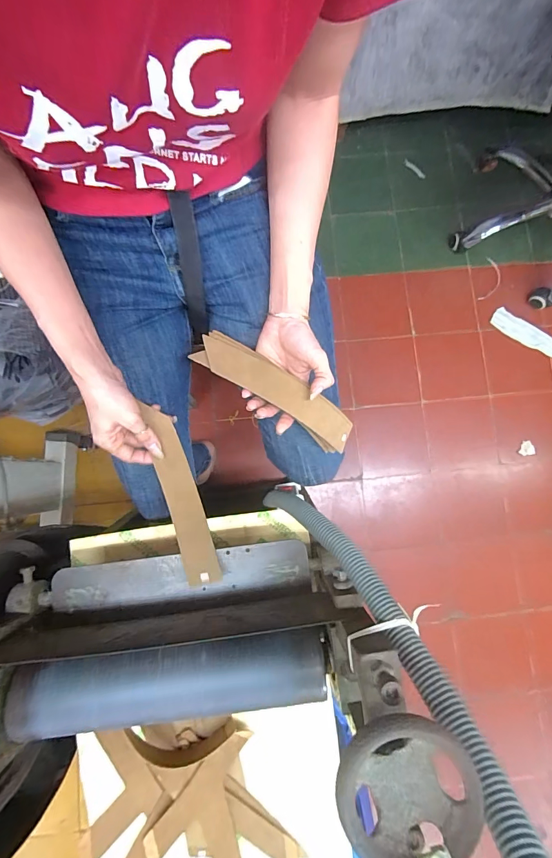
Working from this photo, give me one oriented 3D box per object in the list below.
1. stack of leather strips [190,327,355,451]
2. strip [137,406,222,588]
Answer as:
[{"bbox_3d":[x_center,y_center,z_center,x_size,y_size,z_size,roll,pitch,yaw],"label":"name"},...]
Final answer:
[{"bbox_3d":[0.002,-0.046,0.463,0.221,0.053,0.046,34,80,-8],"label":"stack of leather strips"},{"bbox_3d":[-0.118,0.077,0.448,0.040,0.031,0.214,-18,81,-4],"label":"strip"}]

